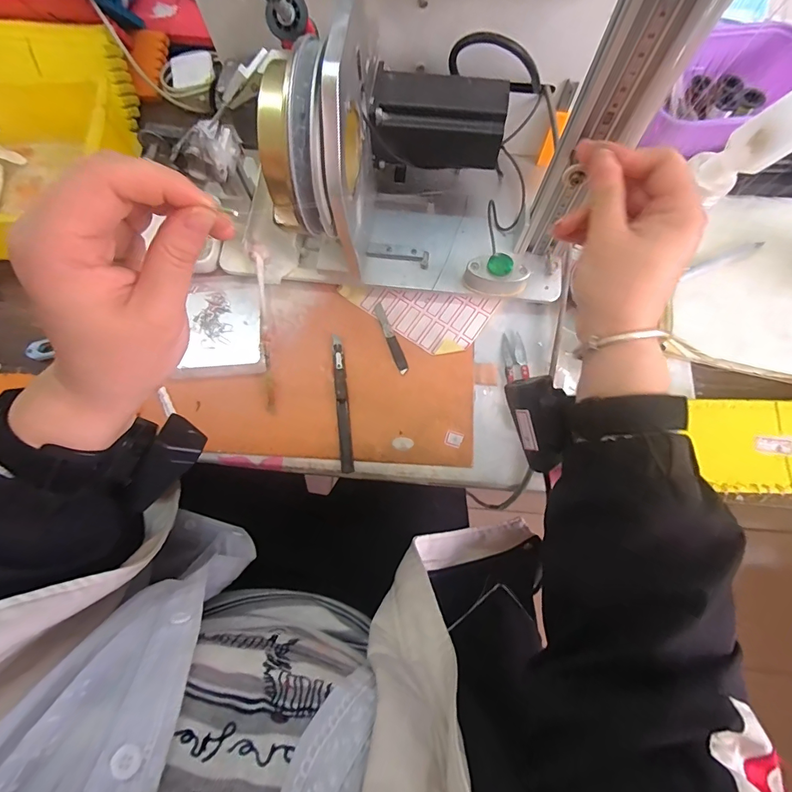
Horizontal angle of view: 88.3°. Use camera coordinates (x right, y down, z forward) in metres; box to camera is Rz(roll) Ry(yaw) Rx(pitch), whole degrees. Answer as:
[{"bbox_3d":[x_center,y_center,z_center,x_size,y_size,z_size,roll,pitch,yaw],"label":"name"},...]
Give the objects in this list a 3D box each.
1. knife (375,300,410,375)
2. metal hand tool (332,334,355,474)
[{"bbox_3d":[-0.006,-0.059,0.413,0.011,0.004,0.080,-22,76,-5],"label":"knife"},{"bbox_3d":[-0.052,0.005,0.396,0.012,0.004,0.136,-6,75,0],"label":"metal hand tool"}]

